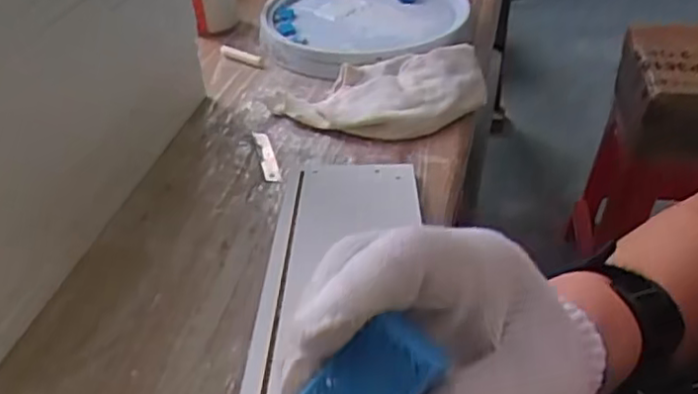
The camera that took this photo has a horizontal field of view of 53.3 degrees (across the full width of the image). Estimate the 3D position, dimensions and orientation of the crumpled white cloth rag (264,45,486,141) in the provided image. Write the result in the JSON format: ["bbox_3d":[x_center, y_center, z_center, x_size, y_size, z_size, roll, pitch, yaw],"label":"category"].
[{"bbox_3d":[0.037,-0.123,0.829,0.266,0.052,0.151,-5,37,-4],"label":"crumpled white cloth rag"}]

